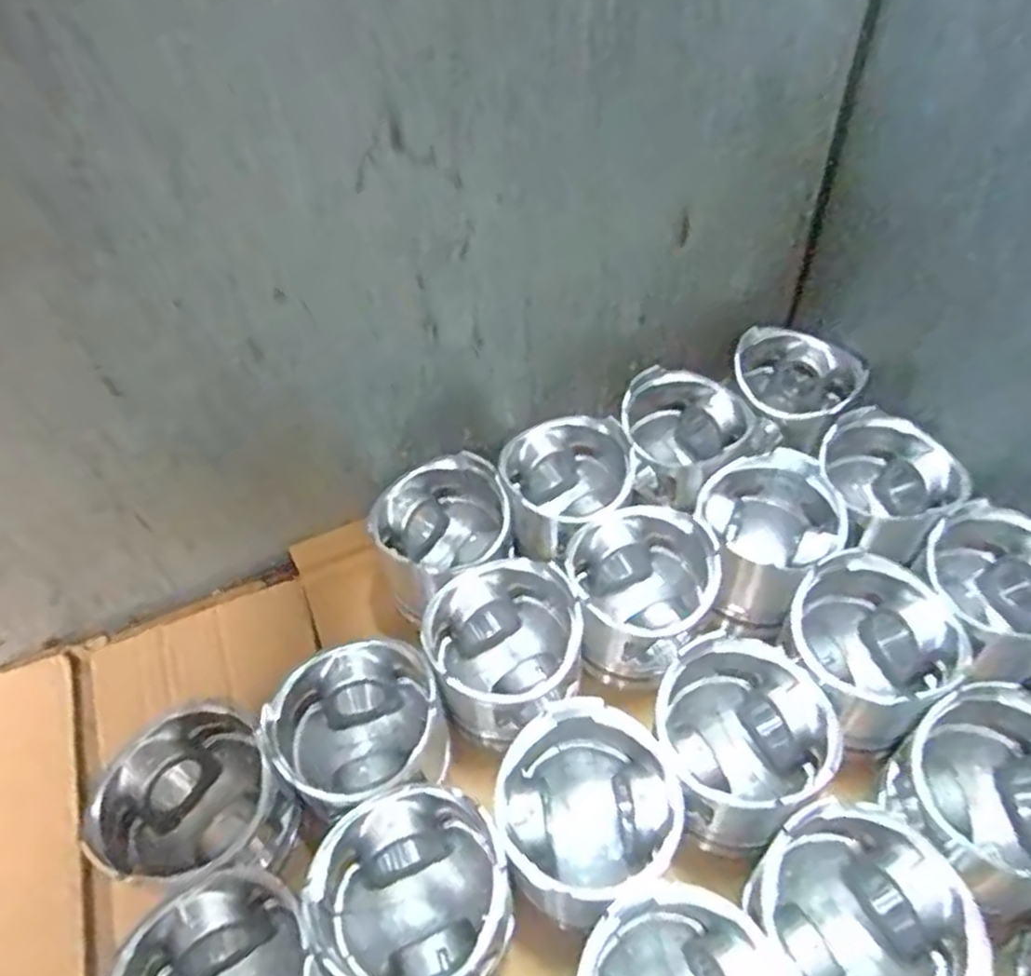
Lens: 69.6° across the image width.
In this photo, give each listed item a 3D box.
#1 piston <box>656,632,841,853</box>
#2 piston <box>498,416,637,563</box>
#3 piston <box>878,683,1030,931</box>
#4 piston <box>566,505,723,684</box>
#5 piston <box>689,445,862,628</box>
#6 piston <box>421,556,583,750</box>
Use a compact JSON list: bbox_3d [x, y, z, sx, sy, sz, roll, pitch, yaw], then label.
[{"bbox_3d":[0.122,0.139,0.405,0.088,0.070,0.094,-2,51,3],"label":"piston"},{"bbox_3d":[0.038,0.001,0.516,0.083,0.067,0.081,-2,51,3],"label":"piston"},{"bbox_3d":[0.238,0.161,0.374,0.093,0.067,0.091,-20,52,-11],"label":"piston"},{"bbox_3d":[0.081,0.065,0.472,0.086,0.079,0.090,-6,51,0],"label":"piston"},{"bbox_3d":[0.159,0.032,0.482,0.092,0.069,0.088,-28,54,-17],"label":"piston"},{"bbox_3d":[-0.005,0.099,0.444,0.086,0.072,0.084,-2,51,3],"label":"piston"}]

